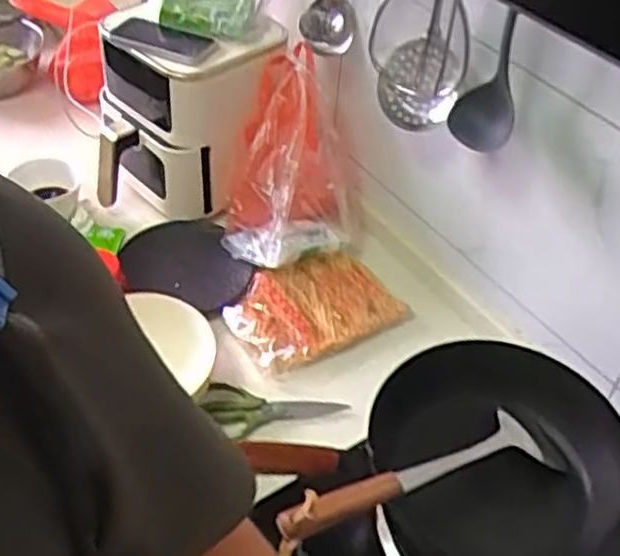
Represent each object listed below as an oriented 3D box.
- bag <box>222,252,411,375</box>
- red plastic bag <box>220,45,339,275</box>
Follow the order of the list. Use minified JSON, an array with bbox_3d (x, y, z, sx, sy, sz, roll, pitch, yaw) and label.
[{"bbox_3d":[0.000,0.043,1.179,0.245,0.028,0.177,-21,48,-25],"label":"bag"},{"bbox_3d":[-0.037,-0.190,1.242,0.173,0.331,0.084,4,4,-1],"label":"red plastic bag"}]

